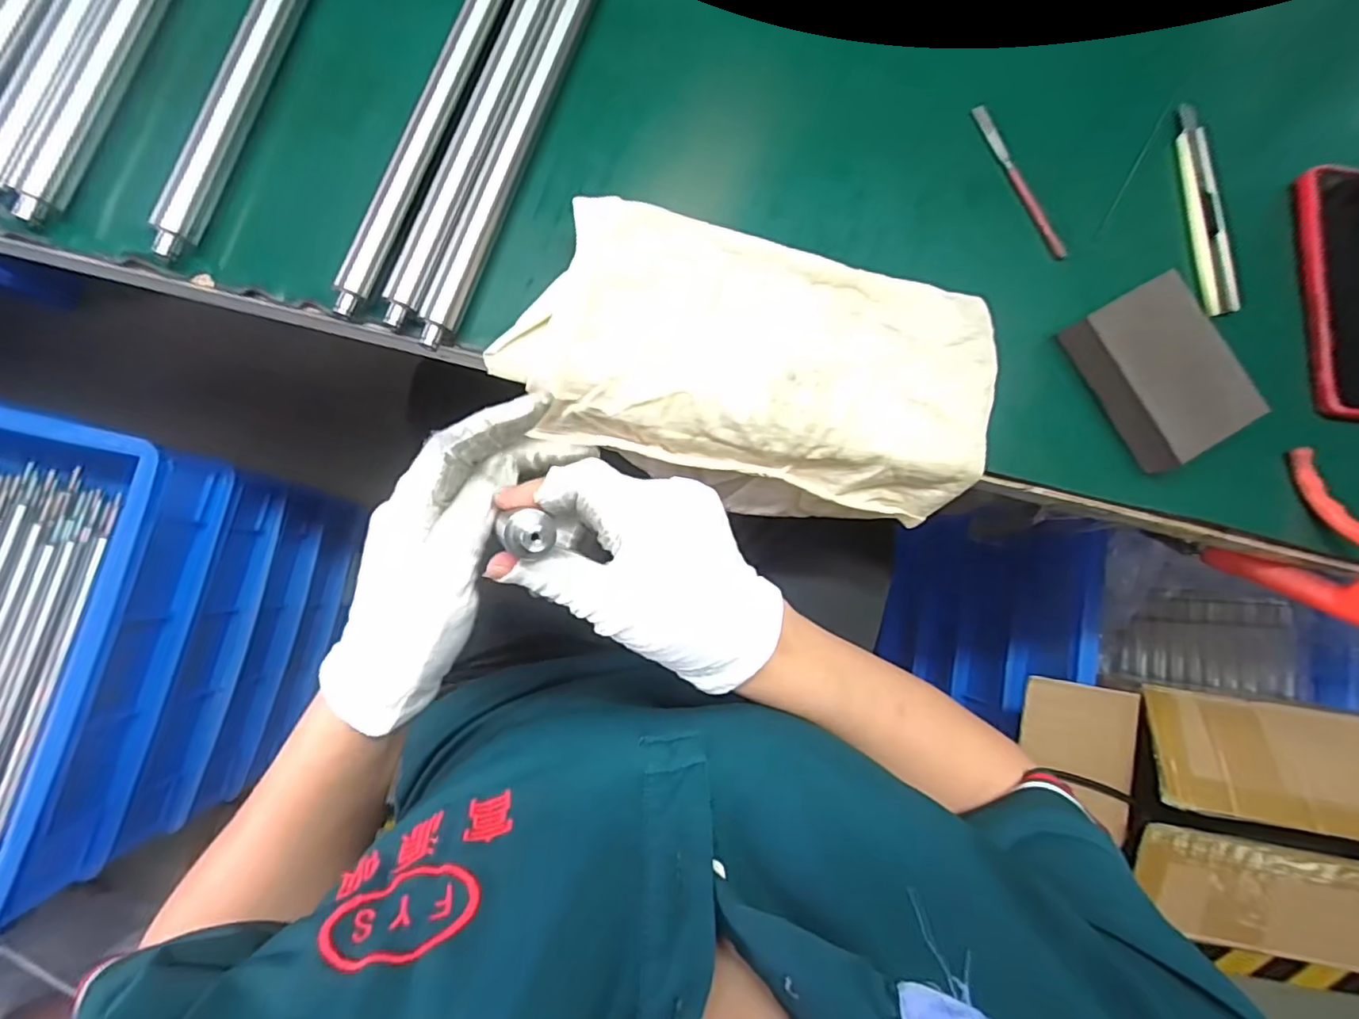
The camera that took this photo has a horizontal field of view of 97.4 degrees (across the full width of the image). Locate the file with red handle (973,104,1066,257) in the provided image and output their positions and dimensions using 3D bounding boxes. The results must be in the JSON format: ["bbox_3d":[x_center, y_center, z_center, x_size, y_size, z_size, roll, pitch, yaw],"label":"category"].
[{"bbox_3d":[0.204,-0.196,0.357,0.009,0.004,0.103,-29,88,-8],"label":"file with red handle"}]

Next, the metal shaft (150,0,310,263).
[{"bbox_3d":[-0.217,-0.249,0.310,0.016,0.016,0.259,16,82,-5],"label":"metal shaft"}]

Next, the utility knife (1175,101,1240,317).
[{"bbox_3d":[0.318,-0.184,0.361,0.019,0.012,0.137,-3,85,-6],"label":"utility knife"}]

